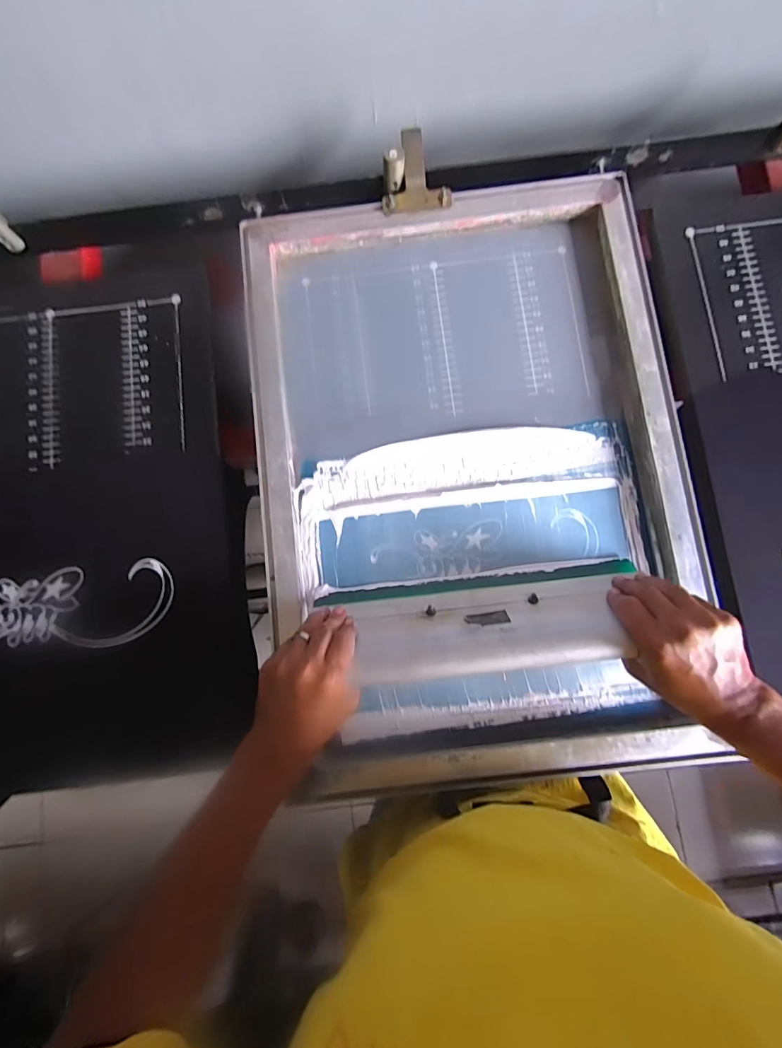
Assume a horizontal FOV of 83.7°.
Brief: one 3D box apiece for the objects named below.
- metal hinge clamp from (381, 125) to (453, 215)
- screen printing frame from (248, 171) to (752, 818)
[{"bbox_3d":[0.027,-0.420,0.527,0.084,0.039,0.082,-8,82,1],"label":"metal hinge clamp"},{"bbox_3d":[0.086,-0.065,0.495,0.458,0.042,0.648,-7,83,0],"label":"screen printing frame"}]

